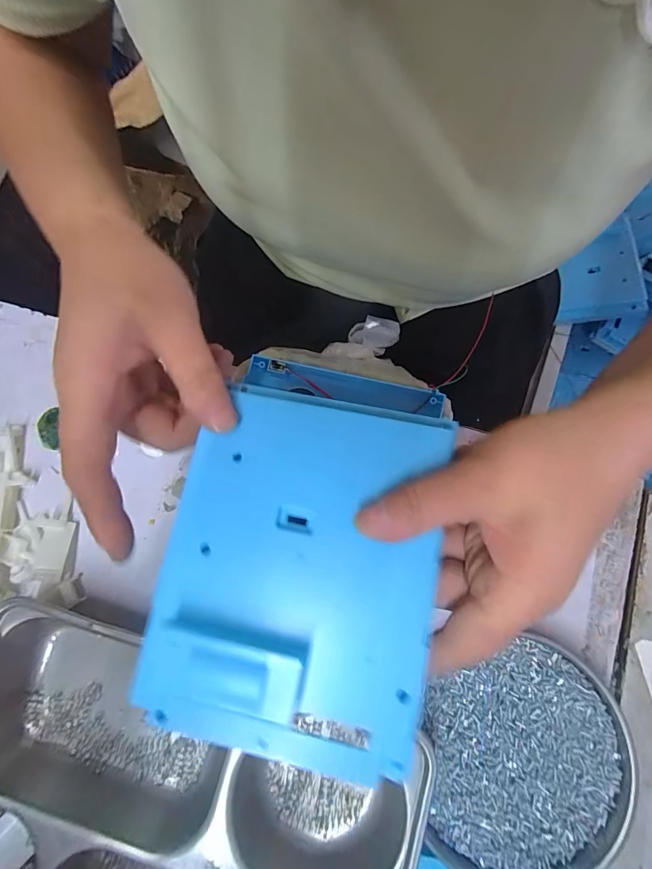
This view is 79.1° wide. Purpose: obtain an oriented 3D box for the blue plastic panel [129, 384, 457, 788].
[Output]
[{"bbox_3d":[-0.012,0.056,0.180,0.119,0.017,0.153,10,78,3],"label":"blue plastic panel"}]

